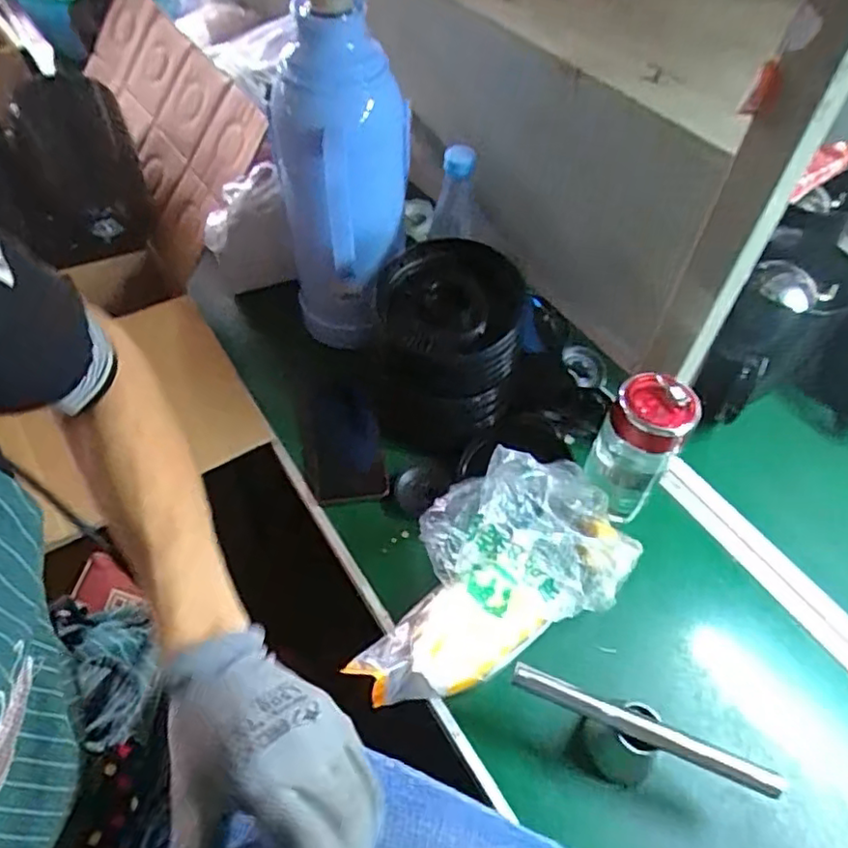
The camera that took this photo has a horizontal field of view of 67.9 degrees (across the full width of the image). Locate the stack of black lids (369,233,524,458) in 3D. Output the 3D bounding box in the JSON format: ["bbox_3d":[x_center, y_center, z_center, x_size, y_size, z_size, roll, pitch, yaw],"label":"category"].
[{"bbox_3d":[0.020,-0.070,0.646,0.141,0.183,0.129,3,52,-1],"label":"stack of black lids"}]

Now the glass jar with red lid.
[{"bbox_3d":[0.197,0.023,0.593,0.069,0.165,0.072,21,54,13],"label":"glass jar with red lid"}]

